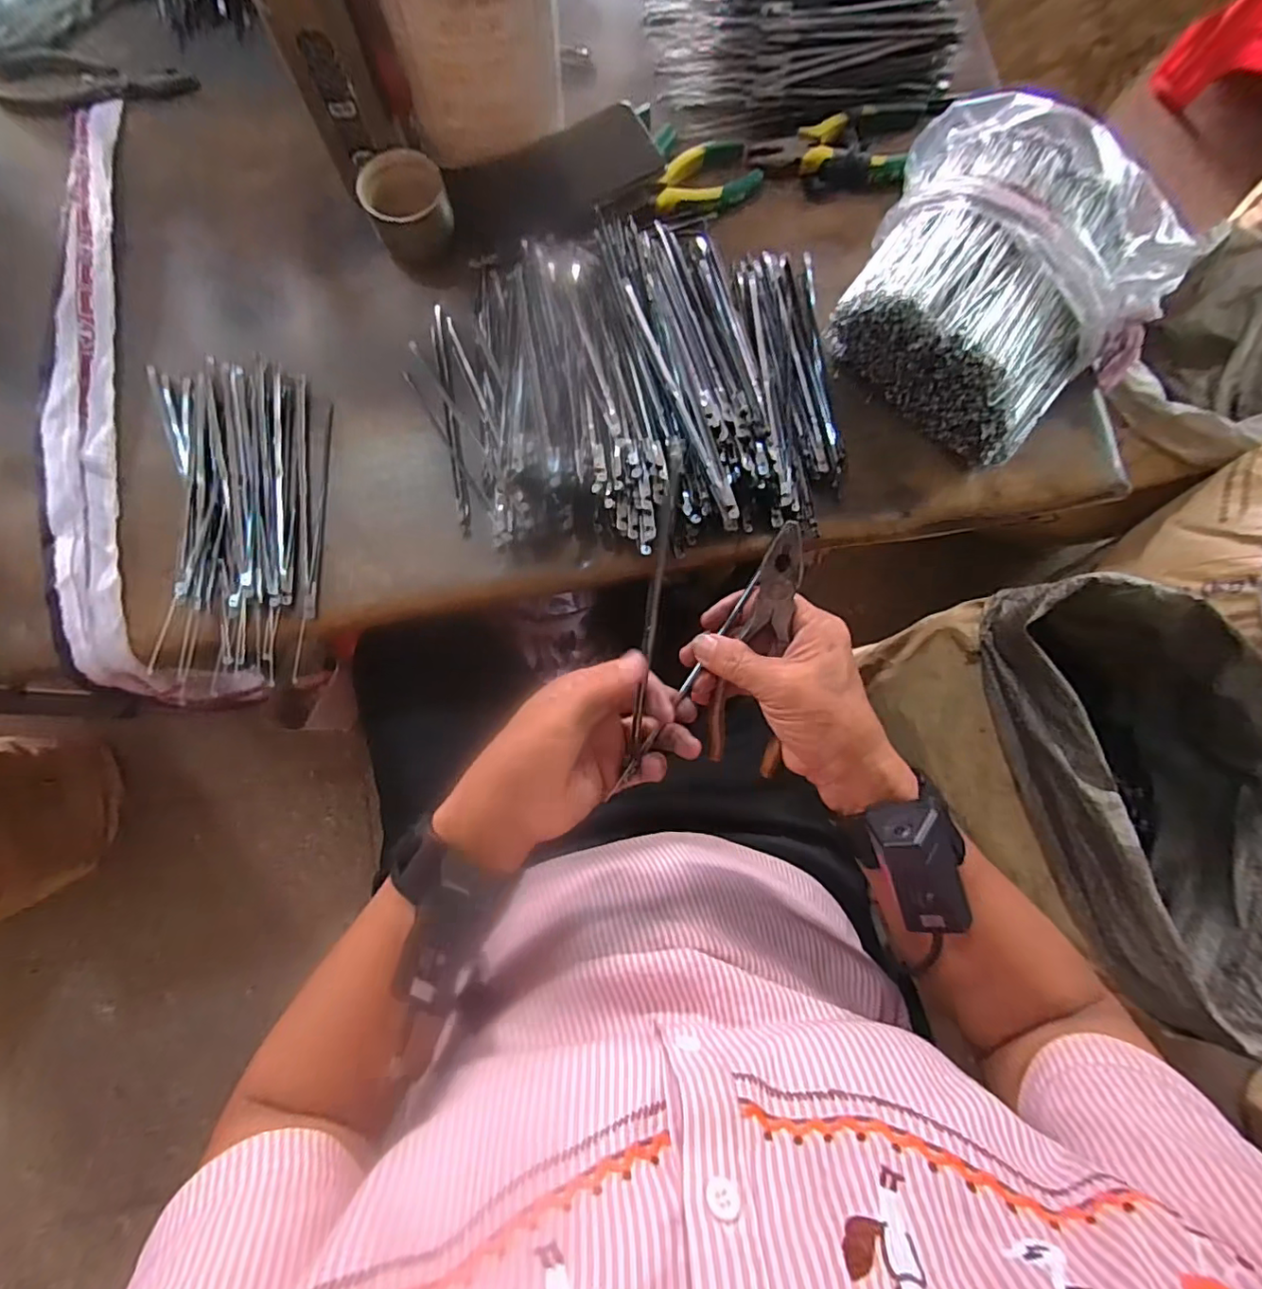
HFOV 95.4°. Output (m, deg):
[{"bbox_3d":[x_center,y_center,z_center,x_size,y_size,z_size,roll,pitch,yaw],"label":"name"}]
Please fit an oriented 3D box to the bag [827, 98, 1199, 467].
[{"bbox_3d":[0.273,-0.263,0.434,0.230,0.094,0.205,37,82,5],"label":"bag"}]

